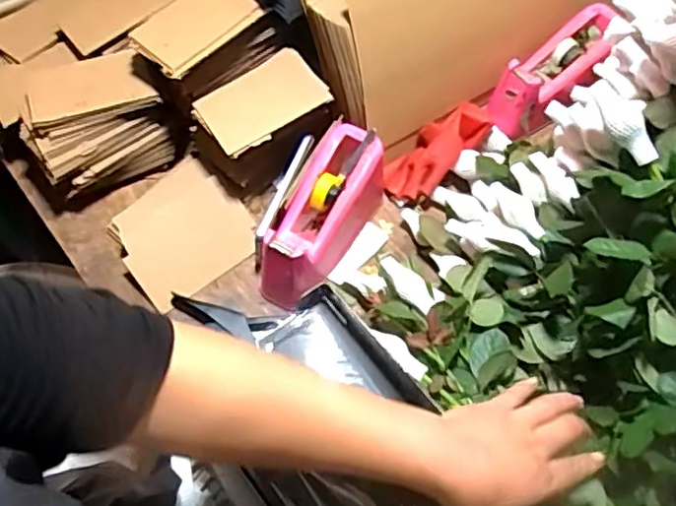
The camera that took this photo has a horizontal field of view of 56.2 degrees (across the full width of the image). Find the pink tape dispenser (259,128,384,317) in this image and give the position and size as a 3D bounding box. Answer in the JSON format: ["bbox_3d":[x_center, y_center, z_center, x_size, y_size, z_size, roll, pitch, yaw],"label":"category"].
[{"bbox_3d":[-0.021,-0.041,0.732,0.078,0.095,0.202,30,66,15],"label":"pink tape dispenser"}]

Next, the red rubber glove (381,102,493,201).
[{"bbox_3d":[0.125,-0.132,0.791,0.161,0.057,0.072,-43,69,-2],"label":"red rubber glove"}]

